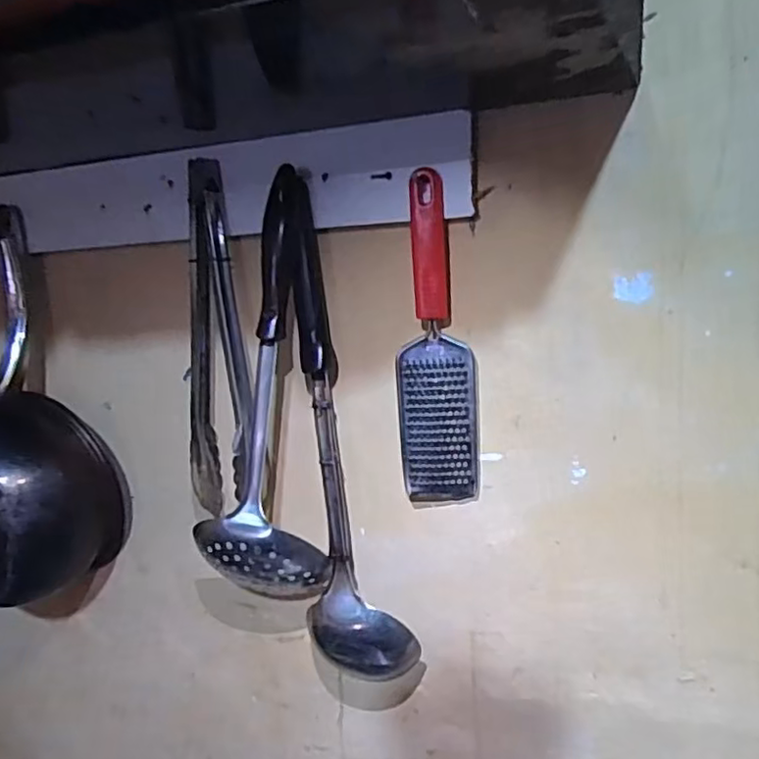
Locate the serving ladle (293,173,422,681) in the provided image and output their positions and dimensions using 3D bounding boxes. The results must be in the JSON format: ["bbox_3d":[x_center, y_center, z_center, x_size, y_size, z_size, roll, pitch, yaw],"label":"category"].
[{"bbox_3d":[-0.024,0.050,0.477,0.073,0.379,0.064,-5,10,-9],"label":"serving ladle"}]

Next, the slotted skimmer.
[{"bbox_3d":[-0.092,0.015,0.454,0.092,0.308,0.042,-7,11,-18],"label":"slotted skimmer"}]

